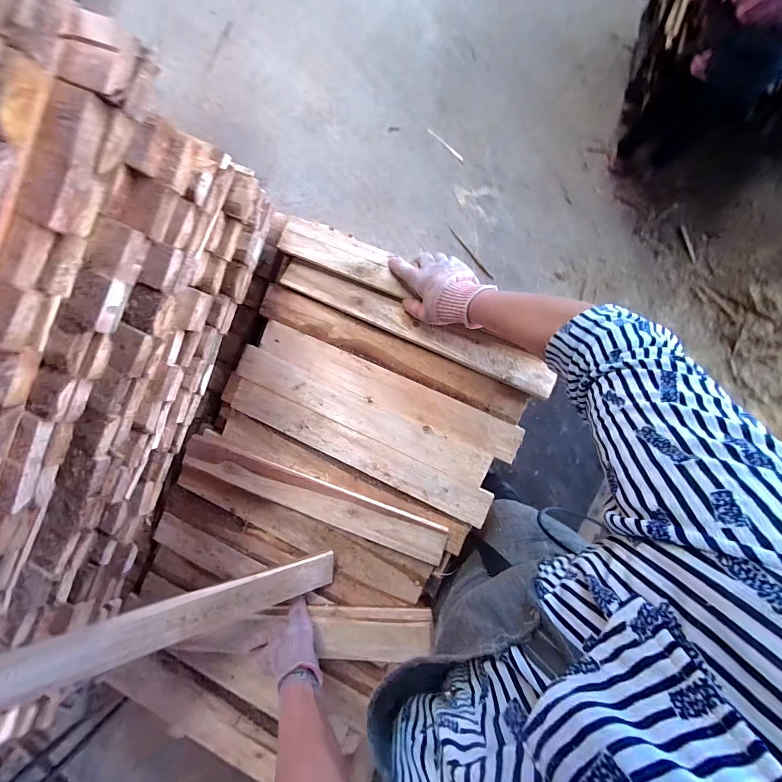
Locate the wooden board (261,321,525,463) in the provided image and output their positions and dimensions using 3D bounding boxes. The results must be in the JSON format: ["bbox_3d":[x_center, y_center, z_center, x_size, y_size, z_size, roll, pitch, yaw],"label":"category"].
[{"bbox_3d":[-0.011,-0.003,0.573,0.474,0.008,0.065,24,95,7],"label":"wooden board"}]

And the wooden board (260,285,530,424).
[{"bbox_3d":[-0.006,-0.071,0.569,0.485,0.013,0.058,23,95,7],"label":"wooden board"}]

